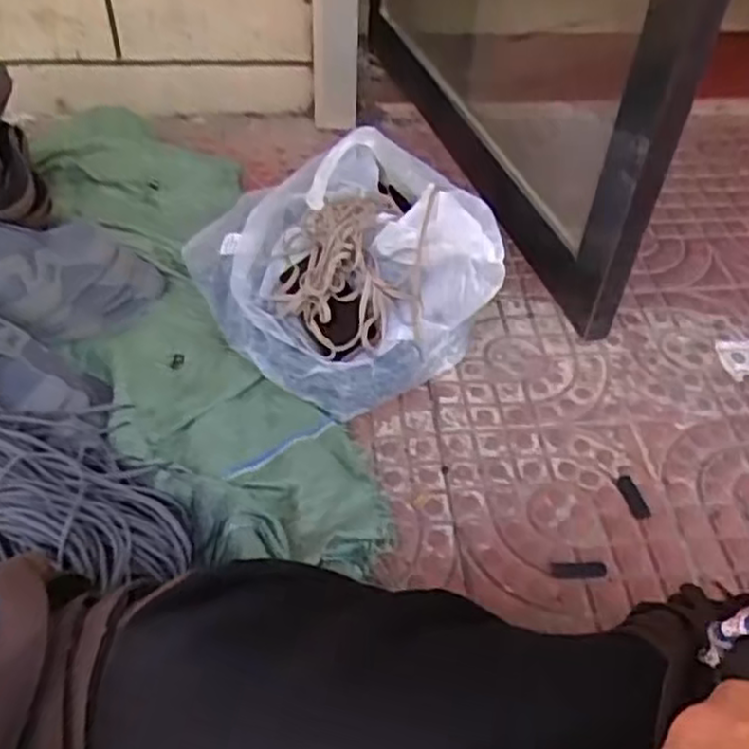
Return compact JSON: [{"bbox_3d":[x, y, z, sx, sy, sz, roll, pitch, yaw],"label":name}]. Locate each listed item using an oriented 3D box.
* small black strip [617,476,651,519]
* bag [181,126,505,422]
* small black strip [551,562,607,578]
[{"bbox_3d":[0.303,0.143,0.869,0.020,0.006,0.057,-15,48,-3],"label":"small black strip"},{"bbox_3d":[-0.057,-0.181,1.024,0.342,0.196,0.446,-19,52,-20],"label":"bag"},{"bbox_3d":[0.222,0.213,0.810,0.060,0.004,0.019,1,46,-2],"label":"small black strip"}]

